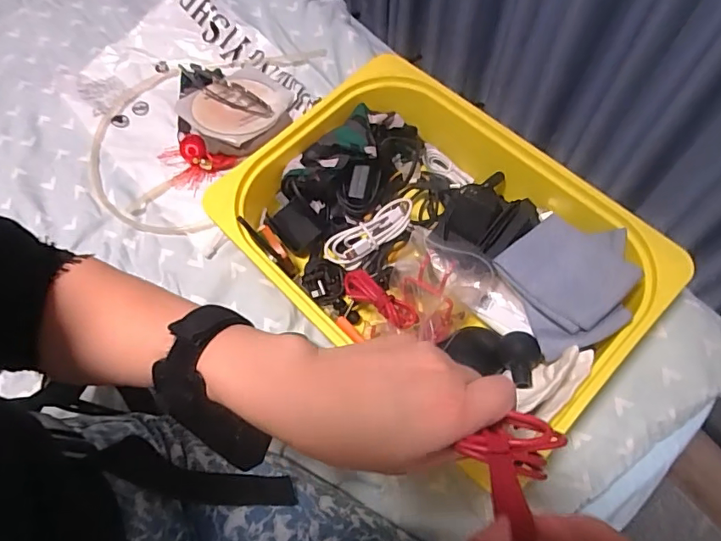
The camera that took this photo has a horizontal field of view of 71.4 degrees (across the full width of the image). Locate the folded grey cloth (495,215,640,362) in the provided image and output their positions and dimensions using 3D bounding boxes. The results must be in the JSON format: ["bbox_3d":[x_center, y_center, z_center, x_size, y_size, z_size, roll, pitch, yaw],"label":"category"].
[{"bbox_3d":[0.206,0.006,0.484,0.121,0.044,0.126,-21,65,-11],"label":"folded grey cloth"}]

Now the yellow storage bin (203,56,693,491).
[{"bbox_3d":[0.076,-0.025,0.530,0.292,0.098,0.395,-41,70,-19],"label":"yellow storage bin"}]

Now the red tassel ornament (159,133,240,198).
[{"bbox_3d":[-0.211,-0.134,0.627,0.090,0.025,0.063,28,66,14],"label":"red tassel ornament"}]

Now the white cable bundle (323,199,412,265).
[{"bbox_3d":[0.010,-0.042,0.561,0.107,0.025,0.038,-32,66,1],"label":"white cable bundle"}]

